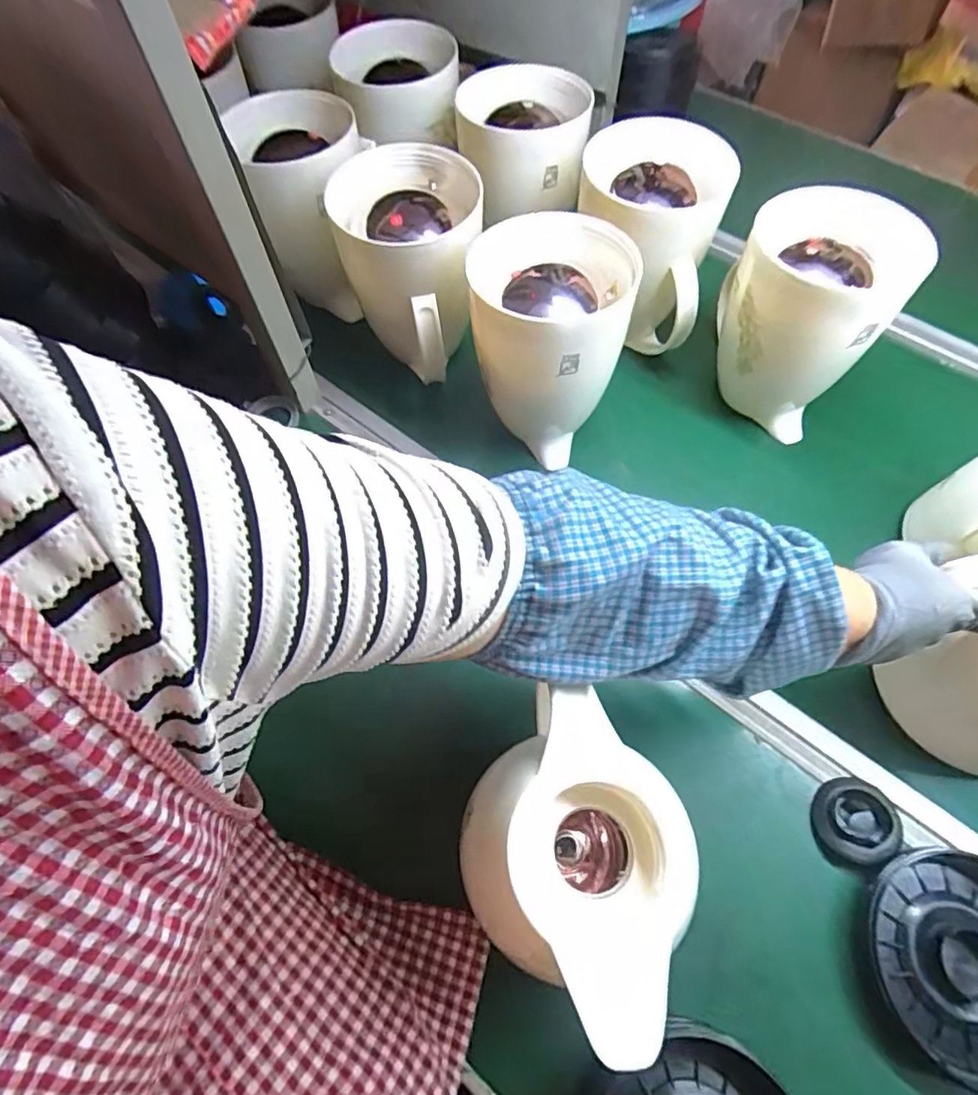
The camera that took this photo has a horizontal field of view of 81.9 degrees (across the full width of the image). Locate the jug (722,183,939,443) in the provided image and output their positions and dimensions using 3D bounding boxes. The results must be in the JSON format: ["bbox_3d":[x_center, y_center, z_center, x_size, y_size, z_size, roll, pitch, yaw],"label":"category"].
[{"bbox_3d":[0.305,-0.225,0.565,0.138,0.200,0.137,2,60,0],"label":"jug"}]

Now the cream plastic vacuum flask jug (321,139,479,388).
[{"bbox_3d":[-0.079,-0.287,0.597,0.138,0.173,0.143,-5,61,-4],"label":"cream plastic vacuum flask jug"}]

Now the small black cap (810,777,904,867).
[{"bbox_3d":[0.291,0.219,0.451,0.060,0.020,0.060,-13,55,13],"label":"small black cap"}]

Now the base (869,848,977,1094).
[{"bbox_3d":[0.351,0.301,0.410,0.136,0.027,0.138,0,60,-1],"label":"base"}]

